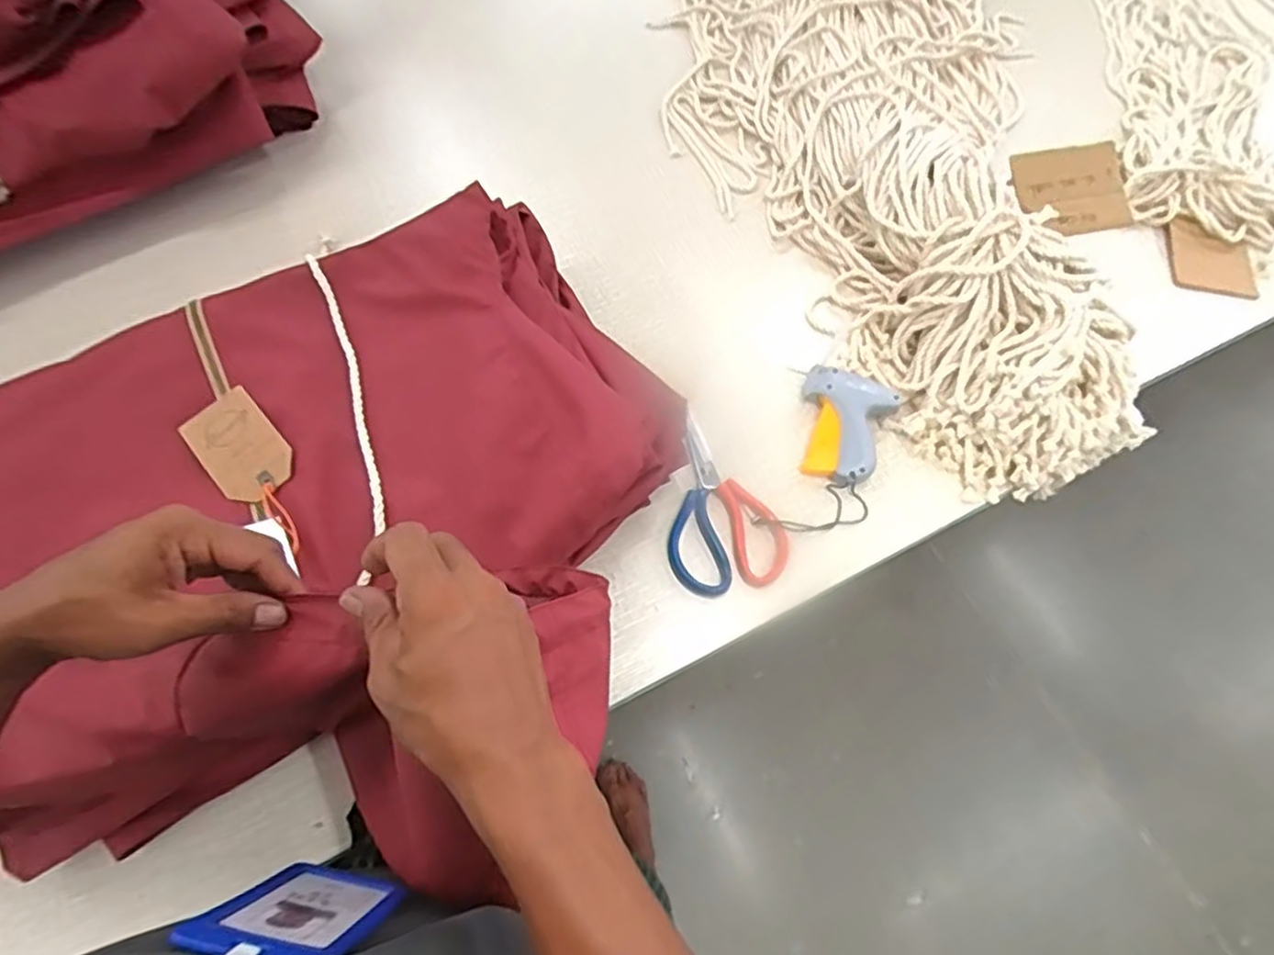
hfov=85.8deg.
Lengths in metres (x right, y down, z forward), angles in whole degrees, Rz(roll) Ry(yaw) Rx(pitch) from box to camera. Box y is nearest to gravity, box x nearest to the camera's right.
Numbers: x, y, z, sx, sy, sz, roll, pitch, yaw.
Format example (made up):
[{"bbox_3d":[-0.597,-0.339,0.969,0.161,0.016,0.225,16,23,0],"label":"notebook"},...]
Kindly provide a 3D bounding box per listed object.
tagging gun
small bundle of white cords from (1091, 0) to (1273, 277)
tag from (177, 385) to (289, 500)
[{"bbox_3d":[0.201,-0.054,0.685,0.094,0.026,0.122,24,68,9],"label":"tagging gun"},{"bbox_3d":[0.774,-0.572,0.929,0.266,0.039,0.683,11,67,4],"label":"small bundle of white cords"},{"bbox_3d":[-0.311,-0.024,0.535,0.058,0.009,0.099,-42,69,-14],"label":"tag"}]

